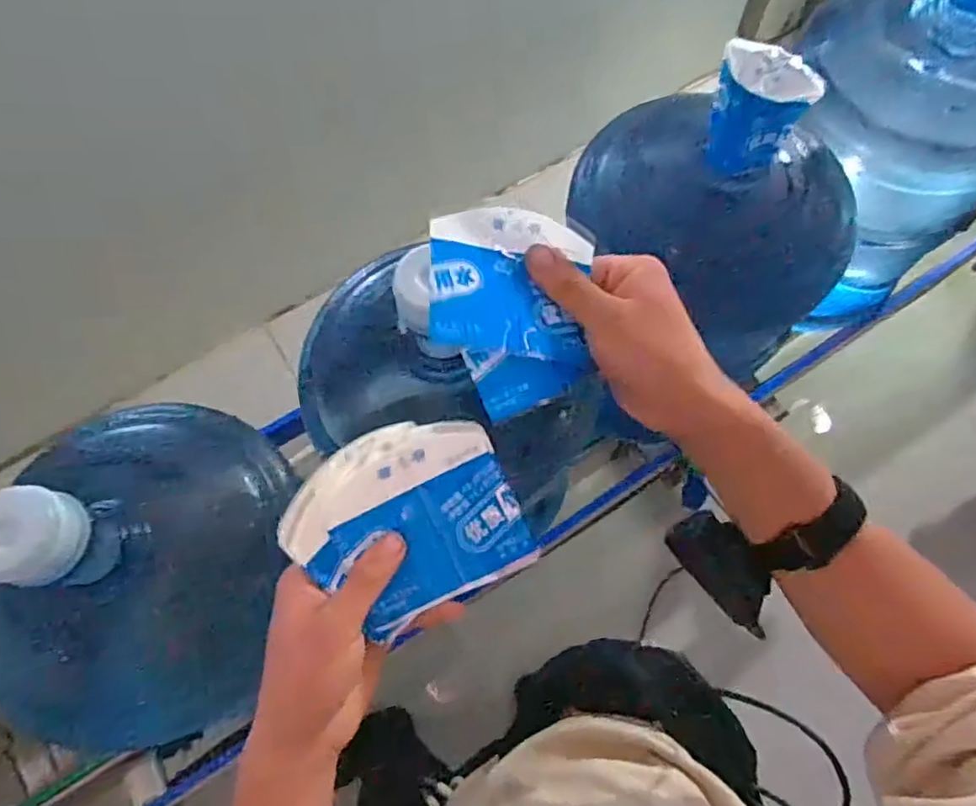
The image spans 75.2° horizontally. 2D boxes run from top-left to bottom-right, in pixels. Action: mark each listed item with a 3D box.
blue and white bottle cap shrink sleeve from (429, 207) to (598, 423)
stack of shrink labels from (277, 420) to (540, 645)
[{"bbox_3d":[0.013,-0.052,0.355,0.089,0.013,0.113,-1,83,-12],"label":"blue and white bottle cap shrink sleeve"},{"bbox_3d":[-0.045,0.067,0.355,0.120,0.008,0.102,-28,95,-1],"label":"stack of shrink labels"}]

